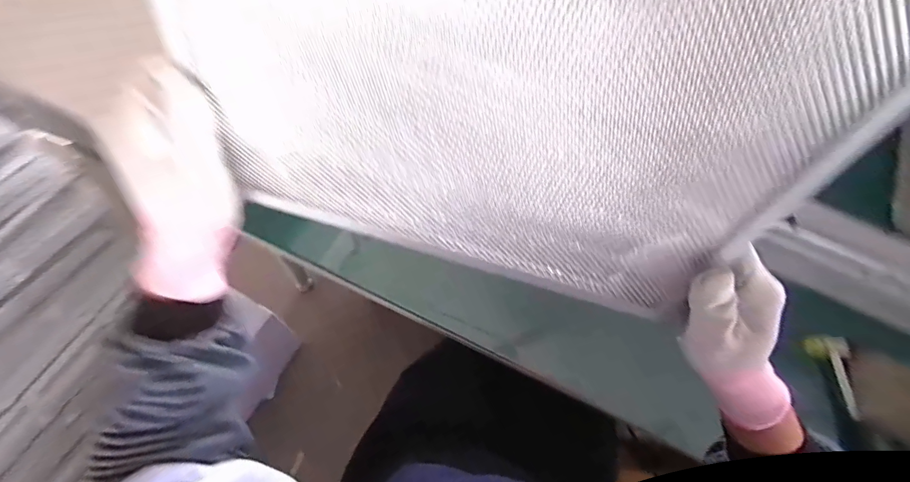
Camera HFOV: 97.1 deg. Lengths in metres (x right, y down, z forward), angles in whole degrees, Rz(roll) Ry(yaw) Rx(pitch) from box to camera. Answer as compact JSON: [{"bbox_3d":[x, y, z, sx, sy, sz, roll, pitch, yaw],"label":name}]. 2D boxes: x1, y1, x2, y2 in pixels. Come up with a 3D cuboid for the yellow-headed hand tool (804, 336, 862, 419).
[{"bbox_3d":[0.526,0.184,0.550,0.039,0.031,0.108,-15,82,-11],"label":"yellow-headed hand tool"}]

